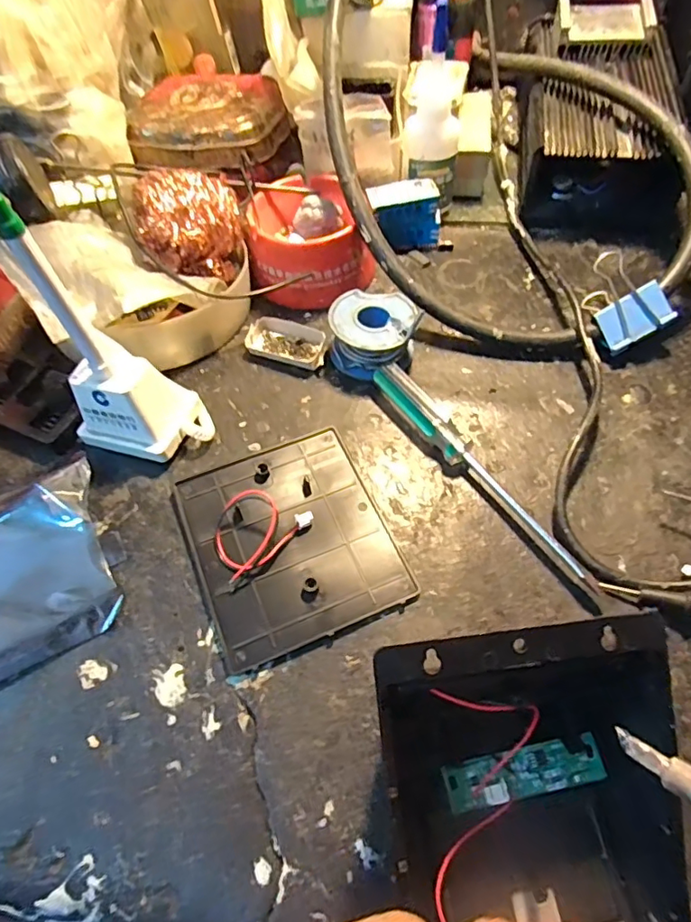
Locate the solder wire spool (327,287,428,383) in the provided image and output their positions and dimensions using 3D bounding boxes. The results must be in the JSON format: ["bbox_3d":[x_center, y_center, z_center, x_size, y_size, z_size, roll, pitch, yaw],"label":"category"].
[{"bbox_3d":[0.017,-0.078,0.337,0.051,0.028,0.048,-1,59,2],"label":"solder wire spool"}]

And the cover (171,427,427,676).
[{"bbox_3d":[-0.028,0.035,0.274,0.093,0.012,0.106,-21,60,-10],"label":"cover"}]

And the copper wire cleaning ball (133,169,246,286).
[{"bbox_3d":[-0.096,-0.146,0.345,0.063,0.051,0.051,-16,59,-7],"label":"copper wire cleaning ball"}]

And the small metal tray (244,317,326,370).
[{"bbox_3d":[-0.036,-0.076,0.349,0.052,0.008,0.030,17,61,13],"label":"small metal tray"}]

